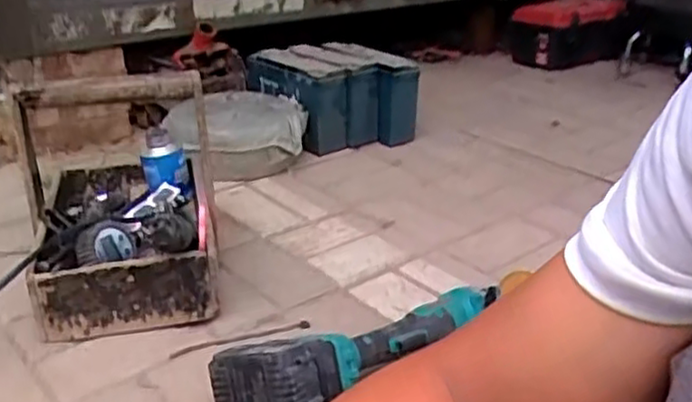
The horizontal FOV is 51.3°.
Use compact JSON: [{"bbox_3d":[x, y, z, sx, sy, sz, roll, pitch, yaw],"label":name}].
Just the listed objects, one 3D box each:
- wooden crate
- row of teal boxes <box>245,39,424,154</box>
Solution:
[{"bbox_3d":[-0.305,-0.021,0.963,0.231,0.275,0.371,-3,23,-15],"label":"wooden crate"},{"bbox_3d":[-0.045,-0.236,1.571,0.276,0.183,0.320,-13,27,-27],"label":"row of teal boxes"}]

